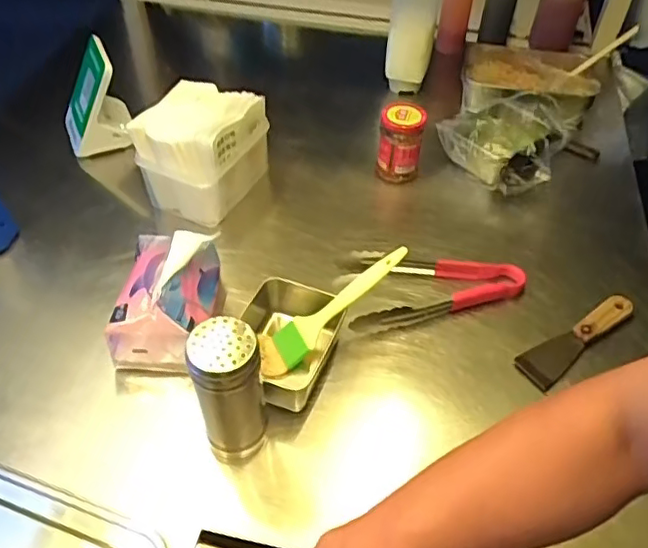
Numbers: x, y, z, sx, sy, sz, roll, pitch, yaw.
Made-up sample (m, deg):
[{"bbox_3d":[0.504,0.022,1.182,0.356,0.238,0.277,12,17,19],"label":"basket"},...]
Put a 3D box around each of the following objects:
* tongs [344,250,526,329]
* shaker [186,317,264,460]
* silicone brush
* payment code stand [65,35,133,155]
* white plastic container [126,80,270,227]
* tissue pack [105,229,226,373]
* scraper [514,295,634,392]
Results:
[{"bbox_3d":[0.143,0.017,0.733,0.222,0.033,0.108,-2,46,-3],"label":"tongs"},{"bbox_3d":[-0.089,0.113,0.559,0.060,0.156,0.057,0,46,0],"label":"shaker"},{"bbox_3d":[0.011,0.041,0.667,0.204,0.036,0.052,-40,52,6],"label":"silicone brush"},{"bbox_3d":[-0.358,-0.268,0.898,0.094,0.138,0.109,-15,48,-14],"label":"payment code stand"},{"bbox_3d":[-0.168,-0.170,0.829,0.119,0.145,0.152,19,49,17],"label":"white plastic container"},{"bbox_3d":[-0.180,0.028,0.676,0.097,0.092,0.151,3,46,3],"label":"tissue pack"},{"bbox_3d":[0.302,0.070,0.695,0.179,0.020,0.042,-29,53,-25],"label":"scraper"}]

